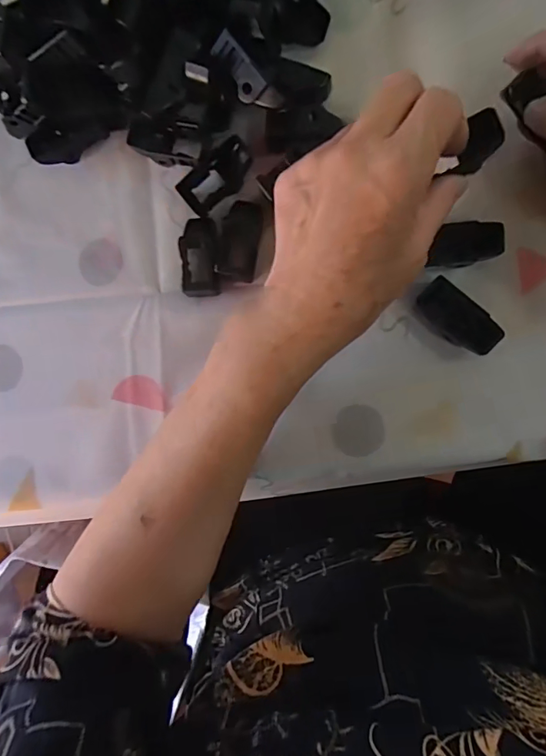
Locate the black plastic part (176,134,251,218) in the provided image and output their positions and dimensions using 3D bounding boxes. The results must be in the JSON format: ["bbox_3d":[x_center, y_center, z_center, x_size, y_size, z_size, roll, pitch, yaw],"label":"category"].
[{"bbox_3d":[-0.035,-0.128,0.293,0.050,0.016,0.026,-42,86,8],"label":"black plastic part"}]

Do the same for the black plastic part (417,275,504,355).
[{"bbox_3d":[0.108,-0.034,0.272,0.049,0.016,0.024,44,98,5],"label":"black plastic part"}]

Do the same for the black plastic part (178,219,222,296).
[{"bbox_3d":[-0.046,-0.078,0.295,0.023,0.014,0.050,-3,92,9],"label":"black plastic part"}]

